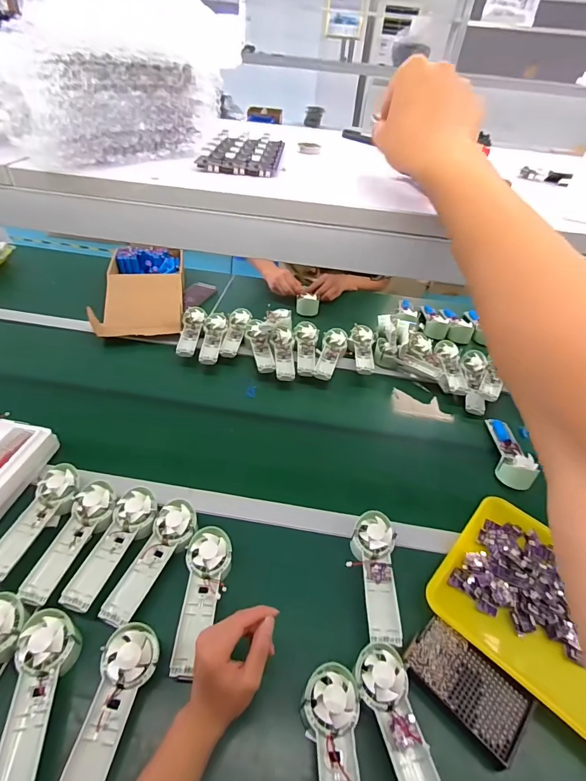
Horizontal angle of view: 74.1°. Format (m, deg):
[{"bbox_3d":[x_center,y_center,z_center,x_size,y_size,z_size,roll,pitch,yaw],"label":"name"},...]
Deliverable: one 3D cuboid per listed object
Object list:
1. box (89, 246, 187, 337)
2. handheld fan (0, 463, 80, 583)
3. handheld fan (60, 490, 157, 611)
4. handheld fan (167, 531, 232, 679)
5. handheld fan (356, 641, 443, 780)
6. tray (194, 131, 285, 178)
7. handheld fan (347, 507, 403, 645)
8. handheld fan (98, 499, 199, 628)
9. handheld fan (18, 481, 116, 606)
[{"bbox_3d":[-0.416,-0.285,1.097,0.214,0.097,0.408,-3,42,-10],"label":"box"},{"bbox_3d":[-0.390,0.192,0.581,0.060,0.034,0.176,14,42,9],"label":"handheld fan"},{"bbox_3d":[-0.254,0.220,0.558,0.064,0.027,0.176,11,42,6],"label":"handheld fan"},{"bbox_3d":[-0.126,0.276,0.523,0.064,0.028,0.179,8,54,3],"label":"handheld fan"},{"bbox_3d":[0.121,0.383,0.427,0.058,0.032,0.177,-6,43,-13],"label":"handheld fan"},{"bbox_3d":[-0.053,-0.268,0.437,0.080,0.017,0.130,7,42,1],"label":"tray"},{"bbox_3d":[0.118,0.260,0.559,0.064,0.031,0.175,7,42,1],"label":"handheld fan"},{"bbox_3d":[-0.193,0.238,0.551,0.066,0.036,0.173,15,42,10],"label":"handheld fan"},{"bbox_3d":[-0.316,0.211,0.559,0.068,0.032,0.172,7,42,2],"label":"handheld fan"}]

